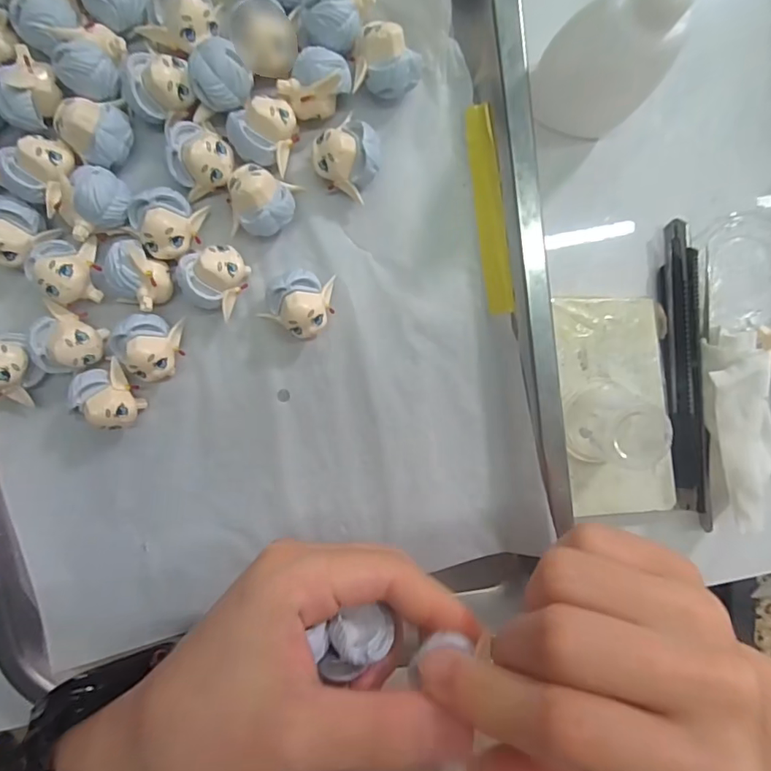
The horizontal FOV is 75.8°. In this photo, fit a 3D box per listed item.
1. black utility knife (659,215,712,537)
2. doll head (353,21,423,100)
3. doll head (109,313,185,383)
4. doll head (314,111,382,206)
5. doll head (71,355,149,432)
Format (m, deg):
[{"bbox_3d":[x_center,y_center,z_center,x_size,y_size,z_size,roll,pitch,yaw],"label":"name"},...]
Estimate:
[{"bbox_3d":[0.142,-0.002,0.234,0.018,0.013,0.142,-8,97,-1],"label":"black utility knife"},{"bbox_3d":[0.001,-0.131,0.205,0.027,0.021,0.025,3,97,-2],"label":"doll head"},{"bbox_3d":[-0.102,-0.016,0.212,0.024,0.021,0.028,1,97,-2],"label":"doll head"},{"bbox_3d":[-0.016,-0.098,0.209,0.026,0.022,0.030,21,96,-4],"label":"doll head"},{"bbox_3d":[-0.120,0.005,0.215,0.019,0.024,0.028,-17,97,0],"label":"doll head"}]

